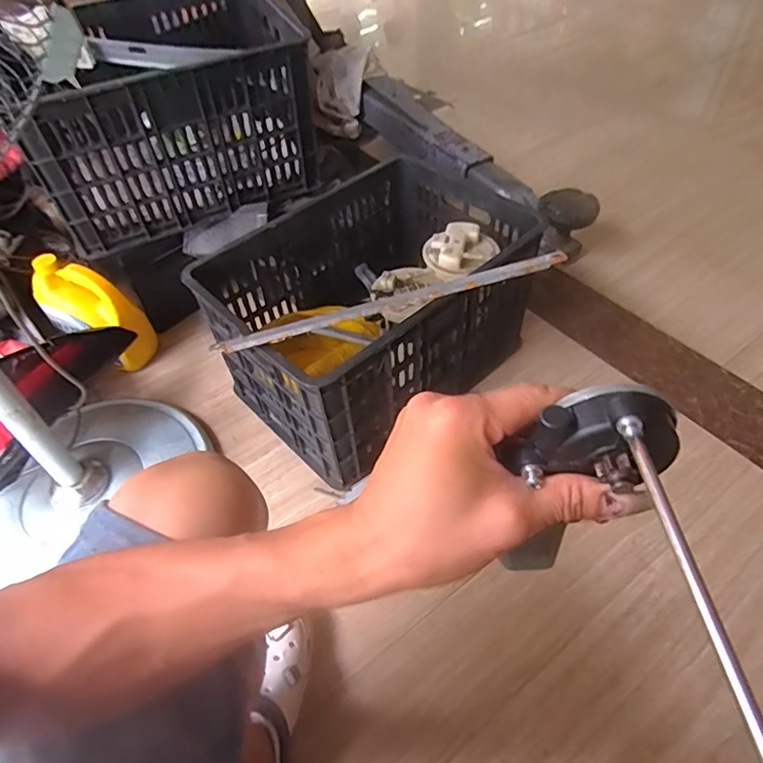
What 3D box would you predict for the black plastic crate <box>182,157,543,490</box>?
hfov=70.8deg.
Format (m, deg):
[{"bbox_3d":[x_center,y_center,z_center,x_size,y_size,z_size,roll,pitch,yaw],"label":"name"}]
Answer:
[{"bbox_3d":[-0.008,-0.140,0.932,0.530,0.238,0.382,-31,55,-20],"label":"black plastic crate"}]

